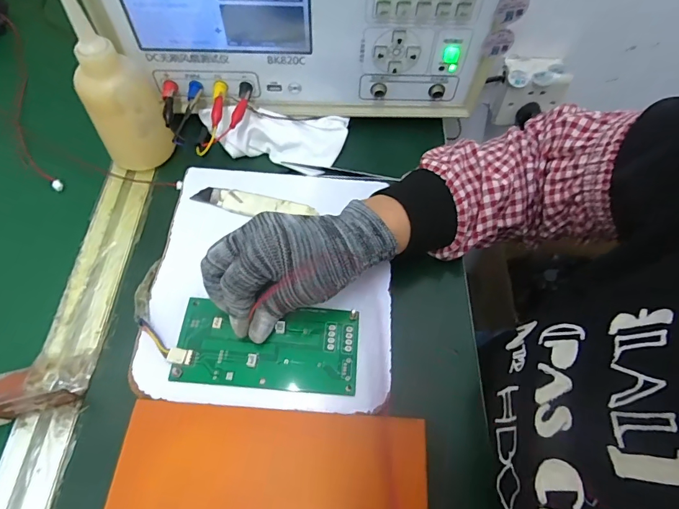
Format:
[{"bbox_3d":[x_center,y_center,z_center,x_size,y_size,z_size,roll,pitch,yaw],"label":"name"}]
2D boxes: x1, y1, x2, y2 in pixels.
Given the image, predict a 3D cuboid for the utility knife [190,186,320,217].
[{"bbox_3d":[-0.079,-0.045,0.375,0.107,0.007,0.021,11,62,5],"label":"utility knife"}]

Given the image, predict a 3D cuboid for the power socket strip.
[{"bbox_3d":[0.274,-0.241,0.608,0.088,0.078,0.053,-2,61,-2],"label":"power socket strip"}]

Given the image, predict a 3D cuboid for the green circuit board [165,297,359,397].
[{"bbox_3d":[-0.054,0.068,0.314,0.133,0.005,0.063,3,61,-2],"label":"green circuit board"}]

